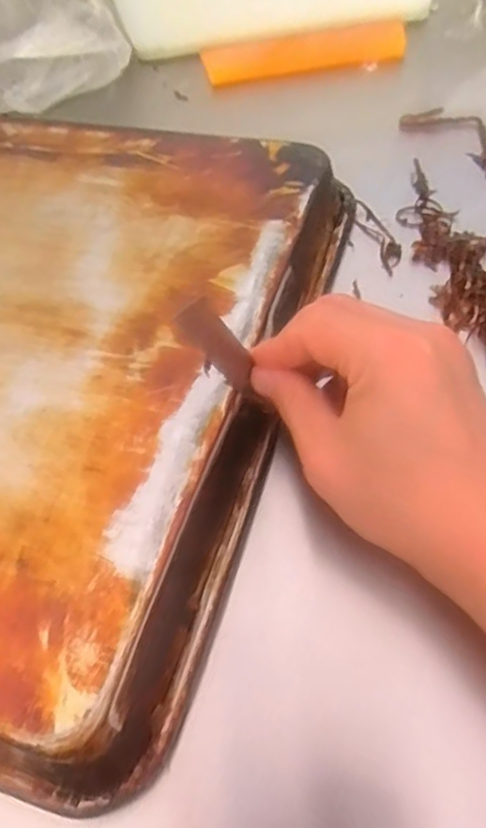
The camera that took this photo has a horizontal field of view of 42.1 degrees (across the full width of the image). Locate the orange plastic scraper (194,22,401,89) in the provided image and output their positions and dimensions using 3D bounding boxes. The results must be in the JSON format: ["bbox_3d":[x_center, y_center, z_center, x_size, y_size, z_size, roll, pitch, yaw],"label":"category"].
[{"bbox_3d":[0.053,-0.312,0.547,0.171,0.004,0.048,-5,70,5],"label":"orange plastic scraper"}]

